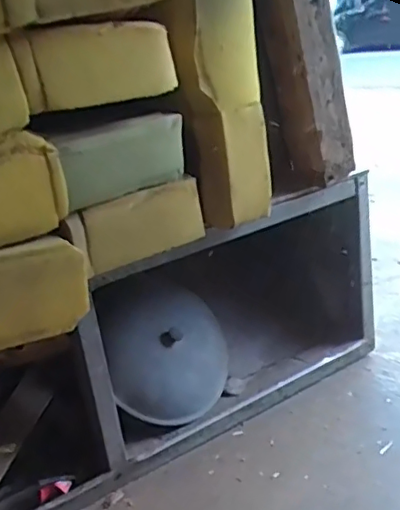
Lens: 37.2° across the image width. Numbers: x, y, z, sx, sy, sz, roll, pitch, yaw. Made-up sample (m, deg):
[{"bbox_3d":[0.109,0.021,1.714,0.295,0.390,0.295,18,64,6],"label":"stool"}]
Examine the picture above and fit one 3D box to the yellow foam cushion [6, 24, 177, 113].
[{"bbox_3d":[-0.127,-0.246,0.771,0.215,0.093,0.048,-22,26,-35],"label":"yellow foam cushion"}]

